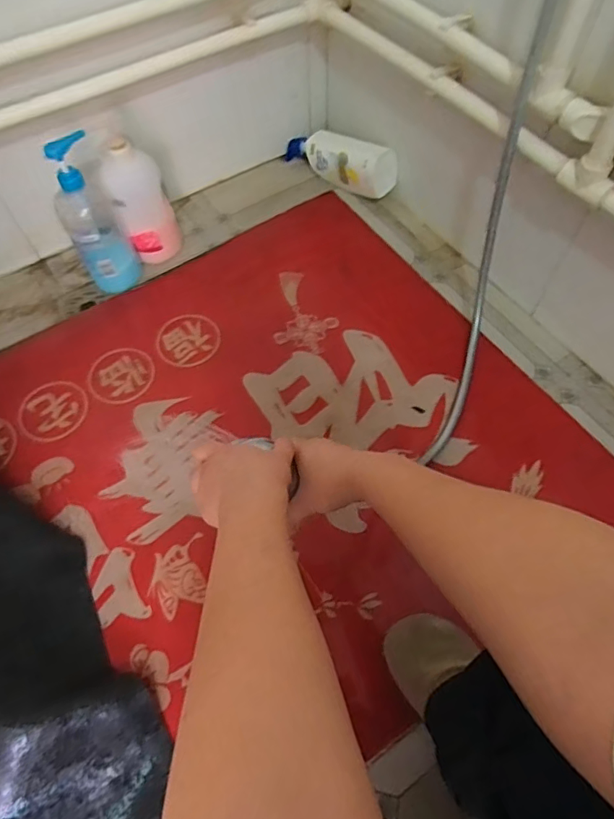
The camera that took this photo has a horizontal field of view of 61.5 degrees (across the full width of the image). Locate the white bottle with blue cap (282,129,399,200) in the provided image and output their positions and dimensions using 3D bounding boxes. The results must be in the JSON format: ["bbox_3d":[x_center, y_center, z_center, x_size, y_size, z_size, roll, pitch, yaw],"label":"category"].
[{"bbox_3d":[0.051,-0.493,1.020,0.253,0.097,0.060,33,65,32],"label":"white bottle with blue cap"}]

